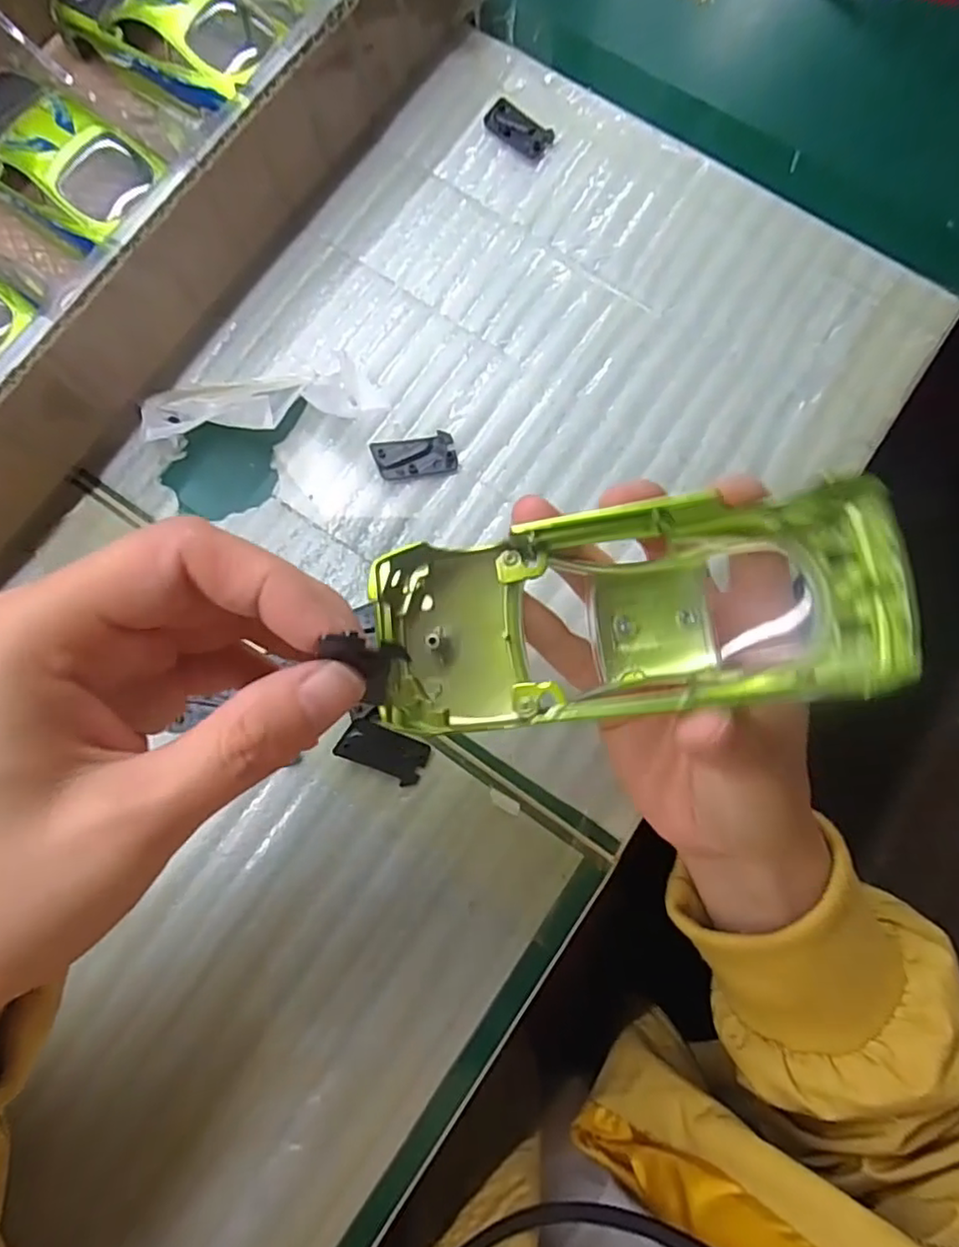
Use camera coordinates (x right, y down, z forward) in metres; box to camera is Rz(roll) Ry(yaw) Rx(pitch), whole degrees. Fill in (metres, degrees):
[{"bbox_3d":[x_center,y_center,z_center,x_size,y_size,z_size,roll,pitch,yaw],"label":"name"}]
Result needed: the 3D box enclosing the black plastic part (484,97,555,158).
[{"bbox_3d":[0.018,-0.226,0.288,0.033,0.004,0.017,43,82,7],"label":"black plastic part"}]

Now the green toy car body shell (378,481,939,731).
[{"bbox_3d":[0.042,-0.002,0.174,0.139,0.025,0.054,-7,83,7],"label":"green toy car body shell"}]

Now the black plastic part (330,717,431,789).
[{"bbox_3d":[-0.037,0.049,0.245,0.033,0.004,0.019,26,81,5],"label":"black plastic part"}]

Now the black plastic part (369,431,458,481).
[{"bbox_3d":[-0.027,-0.070,0.263,0.033,0.004,0.018,-12,80,-2],"label":"black plastic part"}]

